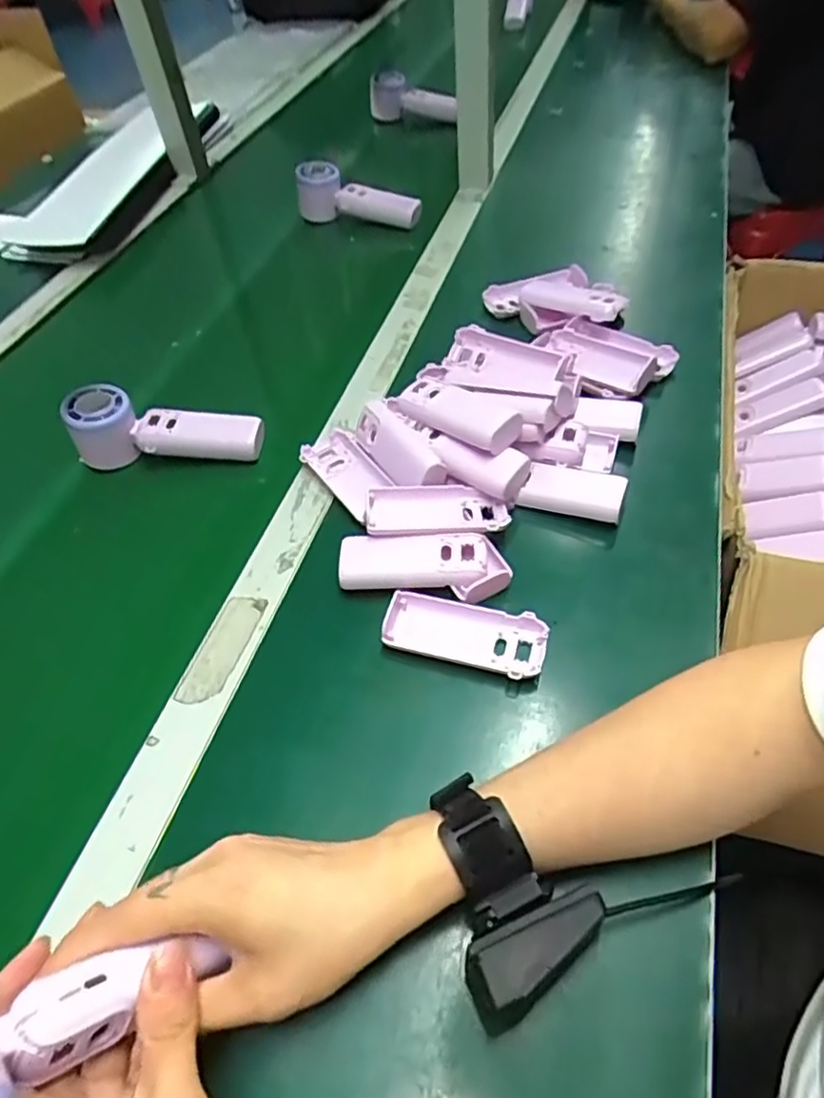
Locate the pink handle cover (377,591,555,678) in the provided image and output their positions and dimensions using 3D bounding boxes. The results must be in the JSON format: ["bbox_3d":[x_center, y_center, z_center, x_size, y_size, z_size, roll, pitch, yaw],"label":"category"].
[{"bbox_3d":[0.036,0.059,0.447,0.108,0.019,0.047,12,54,16],"label":"pink handle cover"}]

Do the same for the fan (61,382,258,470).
[{"bbox_3d":[-0.219,-0.107,0.577,0.163,0.052,0.051,1,52,9],"label":"fan"}]

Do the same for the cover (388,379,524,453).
[{"bbox_3d":[0.031,-0.113,0.529,0.124,0.024,0.041,33,63,29],"label":"cover"}]

